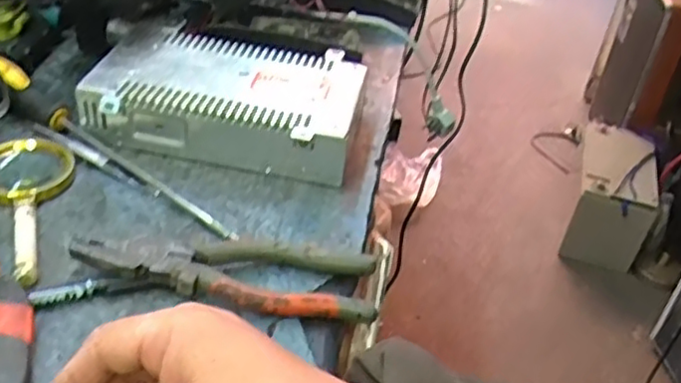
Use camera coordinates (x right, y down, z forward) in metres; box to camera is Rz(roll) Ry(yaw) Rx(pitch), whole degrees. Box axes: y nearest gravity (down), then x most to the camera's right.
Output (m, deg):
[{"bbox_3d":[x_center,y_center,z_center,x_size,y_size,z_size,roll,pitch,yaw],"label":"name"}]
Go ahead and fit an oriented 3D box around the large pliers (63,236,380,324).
[{"bbox_3d":[-0.072,0.057,0.442,0.189,0.023,0.058,1,39,-9],"label":"large pliers"}]

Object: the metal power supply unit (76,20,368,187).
[{"bbox_3d":[-0.091,-0.077,0.578,0.206,0.052,0.129,11,39,4],"label":"metal power supply unit"}]

